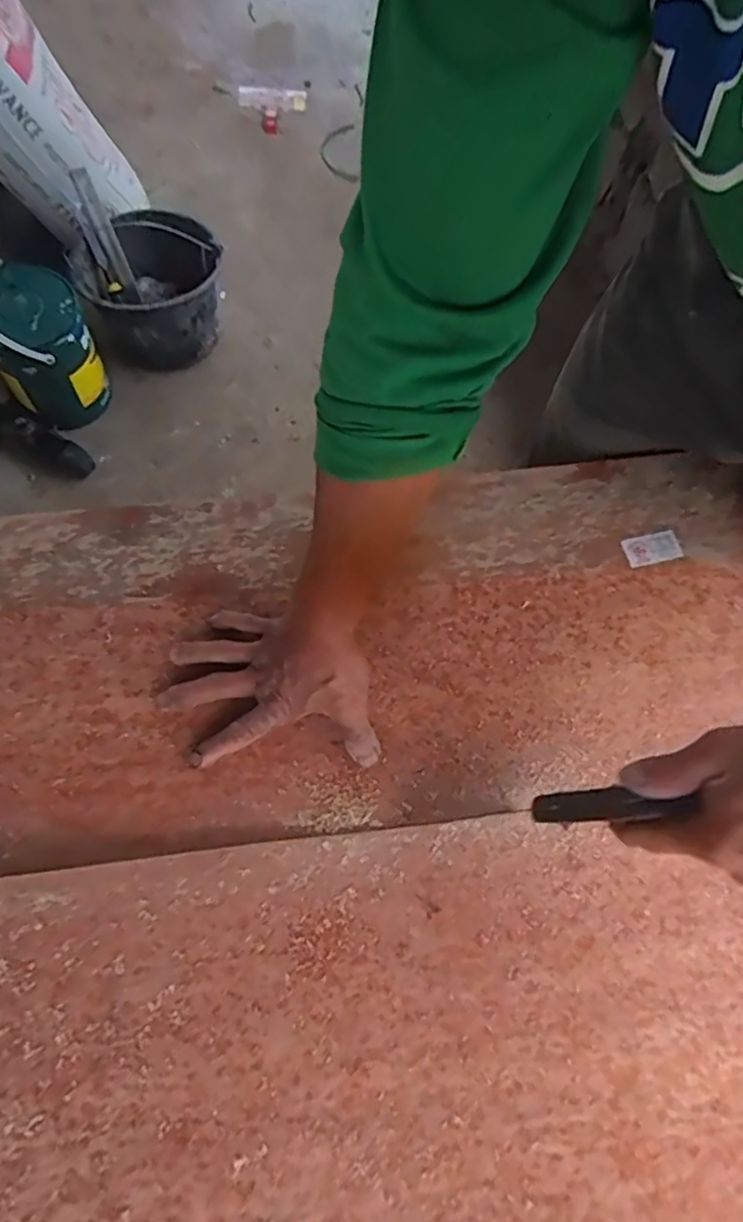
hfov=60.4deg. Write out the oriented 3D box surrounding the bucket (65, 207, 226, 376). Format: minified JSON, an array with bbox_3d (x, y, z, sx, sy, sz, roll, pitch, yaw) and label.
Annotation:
[{"bbox_3d":[-0.405,-0.595,1.228,0.249,0.221,0.249,1,74,-4],"label":"bucket"}]

